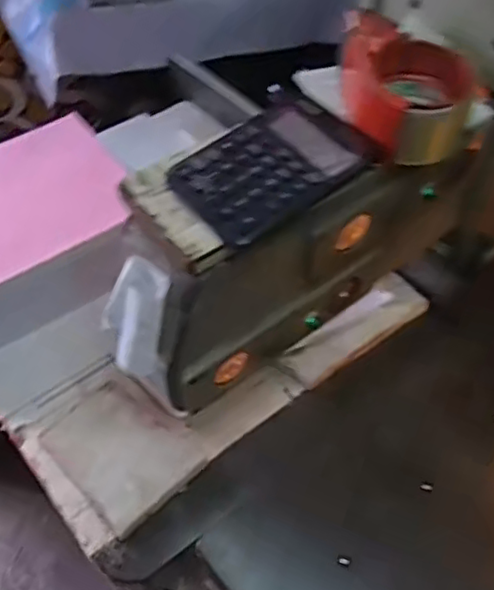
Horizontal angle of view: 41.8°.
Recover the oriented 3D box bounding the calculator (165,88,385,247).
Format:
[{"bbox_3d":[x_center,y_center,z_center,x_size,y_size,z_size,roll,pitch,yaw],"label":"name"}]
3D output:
[{"bbox_3d":[0.021,-0.104,0.509,0.152,0.020,0.103,-37,60,-25],"label":"calculator"}]

